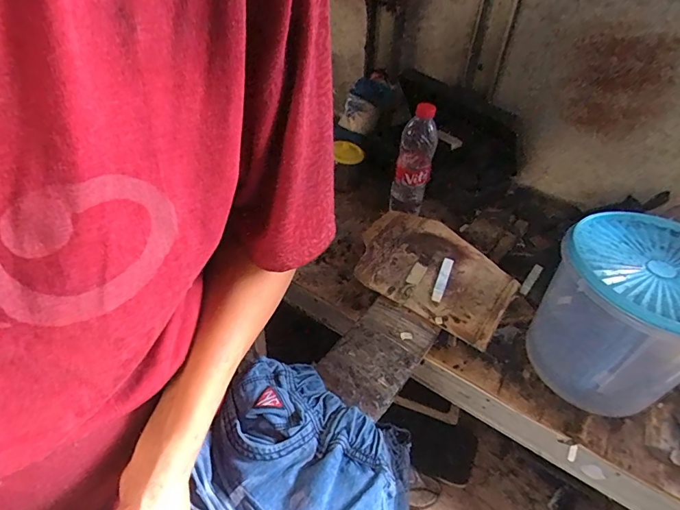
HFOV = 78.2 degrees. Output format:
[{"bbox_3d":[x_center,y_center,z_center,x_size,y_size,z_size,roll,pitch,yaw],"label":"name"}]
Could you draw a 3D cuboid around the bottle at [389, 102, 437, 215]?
[{"bbox_3d":[0.122,-0.147,0.707,0.061,0.197,0.064,14,42,9],"label":"bottle"}]

